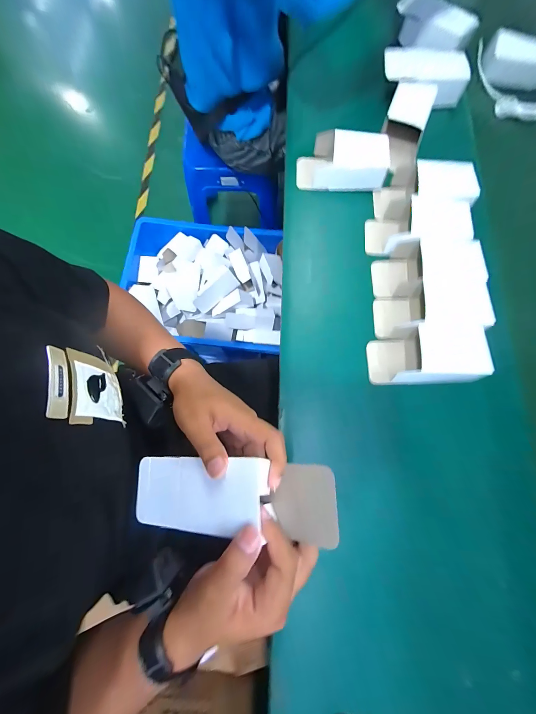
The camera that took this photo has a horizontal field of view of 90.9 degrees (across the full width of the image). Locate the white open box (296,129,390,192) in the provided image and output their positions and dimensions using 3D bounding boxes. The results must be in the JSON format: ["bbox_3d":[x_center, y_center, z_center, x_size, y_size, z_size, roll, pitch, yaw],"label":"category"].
[{"bbox_3d":[0.123,-0.327,0.442,0.143,0.044,0.074,2,76,0],"label":"white open box"}]

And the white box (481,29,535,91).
[{"bbox_3d":[0.487,-0.555,0.498,0.155,0.047,0.055,18,77,4],"label":"white box"}]

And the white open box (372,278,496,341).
[{"bbox_3d":[0.233,-0.071,0.384,0.144,0.050,0.081,-3,76,-1],"label":"white open box"}]

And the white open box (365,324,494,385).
[{"bbox_3d":[0.217,-0.002,0.370,0.139,0.053,0.077,0,76,-1],"label":"white open box"}]

